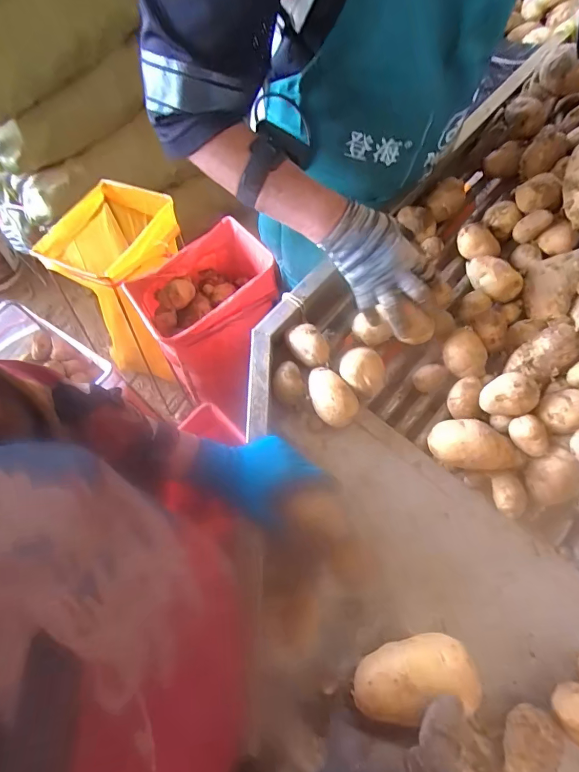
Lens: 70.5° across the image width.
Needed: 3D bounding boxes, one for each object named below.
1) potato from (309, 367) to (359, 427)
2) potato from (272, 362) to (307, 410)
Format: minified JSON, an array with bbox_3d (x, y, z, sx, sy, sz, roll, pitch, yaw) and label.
[{"bbox_3d":[0.055,0.011,0.541,0.053,0.040,0.076,-17,65,-7],"label":"potato"},{"bbox_3d":[-0.002,0.000,0.558,0.040,0.030,0.054,-15,65,-5],"label":"potato"}]

